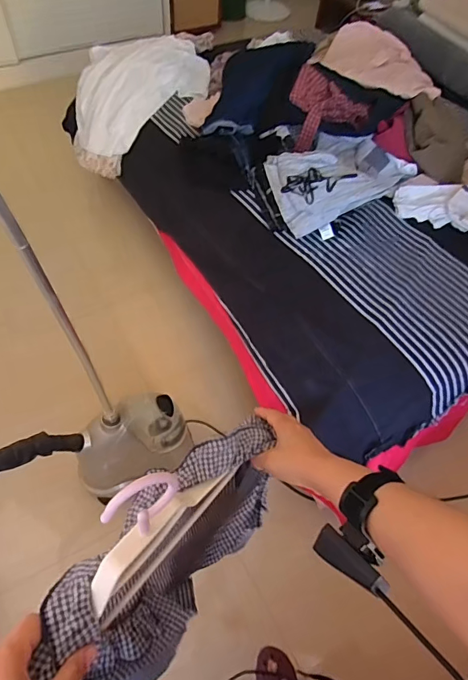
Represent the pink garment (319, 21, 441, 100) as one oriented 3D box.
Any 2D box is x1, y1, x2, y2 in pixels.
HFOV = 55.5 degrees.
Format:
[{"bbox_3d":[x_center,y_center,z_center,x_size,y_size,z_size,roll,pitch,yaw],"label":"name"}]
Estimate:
[{"bbox_3d":[0.514,-0.992,1.568,0.279,0.097,0.514,-32,65,-23],"label":"pink garment"}]

